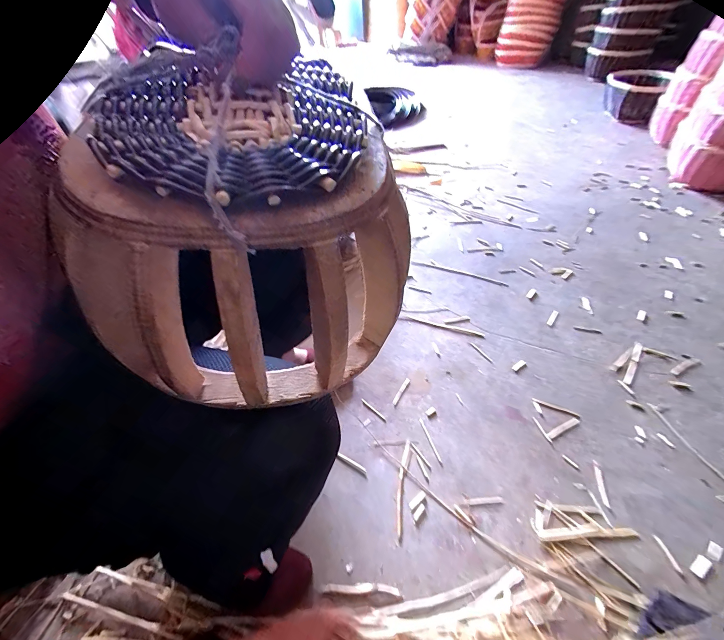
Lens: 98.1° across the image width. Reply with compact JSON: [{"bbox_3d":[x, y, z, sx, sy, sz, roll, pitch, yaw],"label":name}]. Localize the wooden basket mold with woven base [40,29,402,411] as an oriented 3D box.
[{"bbox_3d":[-0.079,-0.052,0.234,0.206,0.181,0.183,3,50,6],"label":"wooden basket mold with woven base"}]

